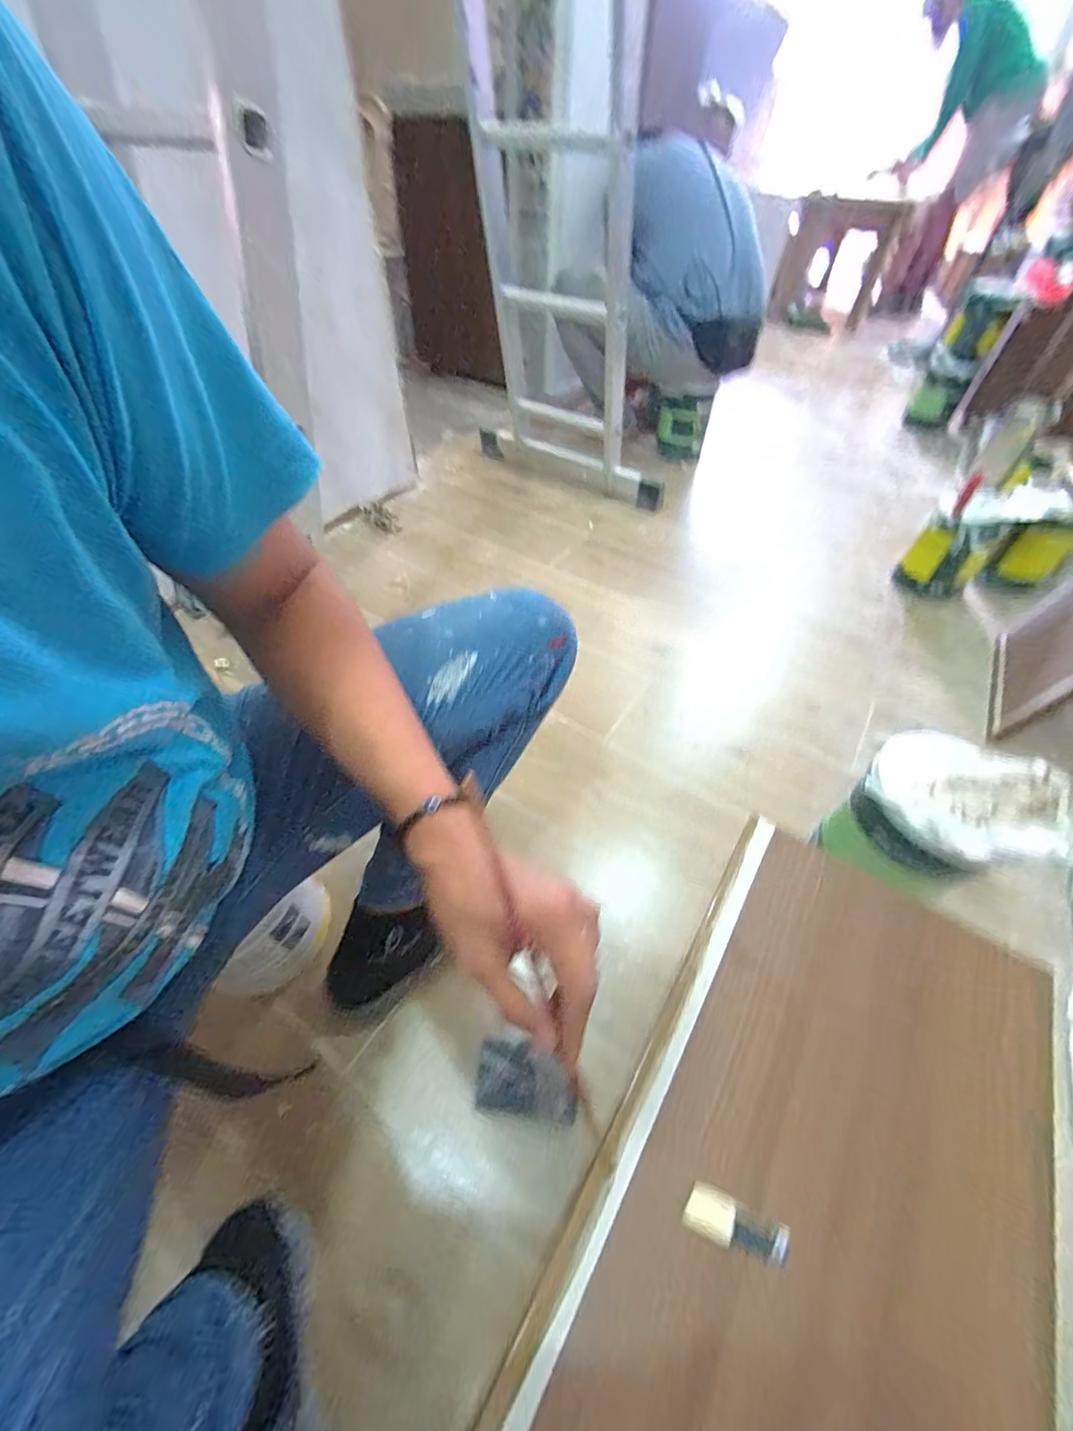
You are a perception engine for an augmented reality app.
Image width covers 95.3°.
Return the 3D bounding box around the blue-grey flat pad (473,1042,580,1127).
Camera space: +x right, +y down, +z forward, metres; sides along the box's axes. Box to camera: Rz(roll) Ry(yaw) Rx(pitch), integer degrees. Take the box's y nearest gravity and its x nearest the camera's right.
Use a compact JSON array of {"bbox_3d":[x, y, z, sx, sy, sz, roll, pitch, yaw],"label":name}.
[{"bbox_3d":[-0.011,0.428,0.572,0.115,0.016,0.066,7,51,3],"label":"blue-grey flat pad"}]

